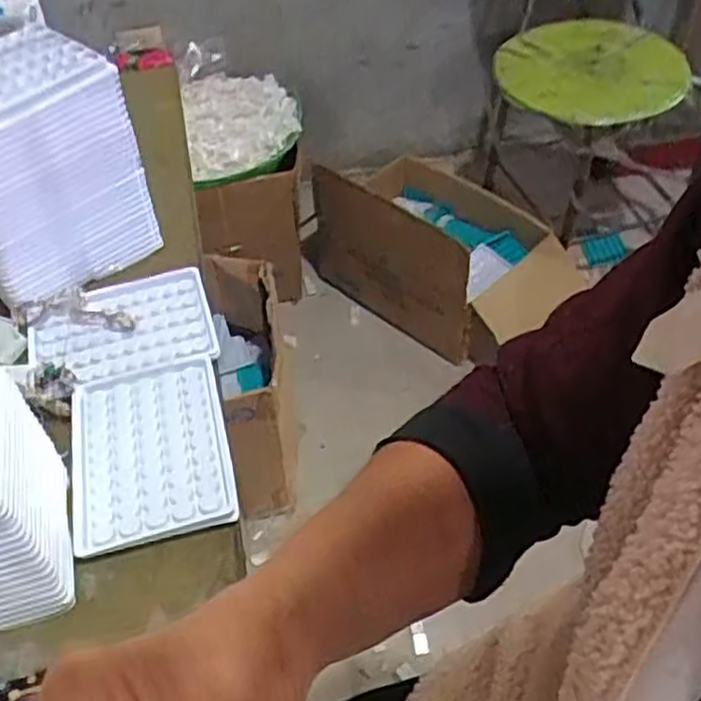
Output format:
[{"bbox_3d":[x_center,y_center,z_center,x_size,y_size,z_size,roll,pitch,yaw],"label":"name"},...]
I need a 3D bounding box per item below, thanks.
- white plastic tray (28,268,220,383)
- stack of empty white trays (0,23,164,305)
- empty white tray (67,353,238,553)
[{"bbox_3d":[-0.169,-0.016,0.553,0.130,0.010,0.094,-12,48,-9],"label":"white plastic tray"},{"bbox_3d":[-0.235,-0.137,0.562,0.145,0.149,0.112,-29,53,-23],"label":"stack of empty white trays"},{"bbox_3d":[-0.129,0.059,0.475,0.098,0.011,0.132,-11,48,-8],"label":"empty white tray"}]

